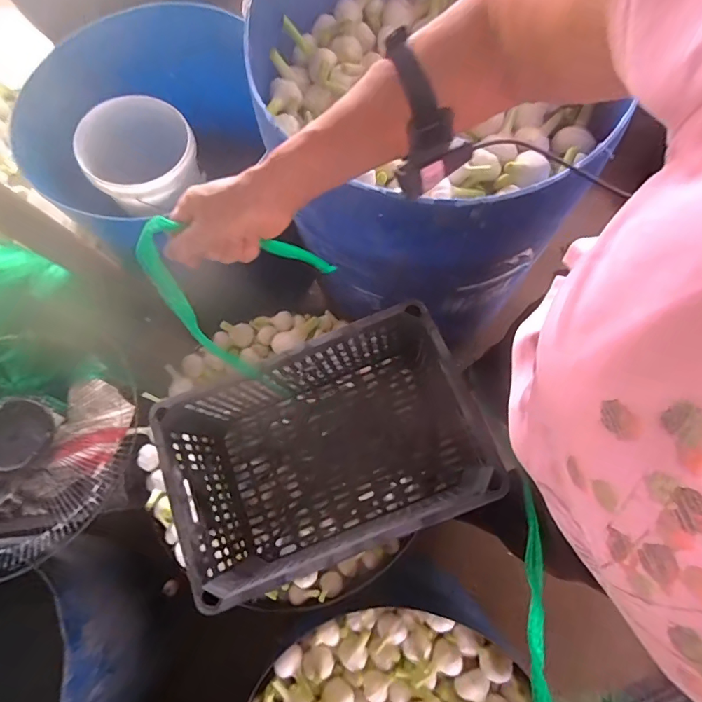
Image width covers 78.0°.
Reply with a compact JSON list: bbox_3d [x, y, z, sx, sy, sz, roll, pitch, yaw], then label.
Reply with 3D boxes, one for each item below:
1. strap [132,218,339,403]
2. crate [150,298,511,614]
[{"bbox_3d":[-0.127,-0.066,0.548,0.142,0.316,0.161,29,78,8],"label":"strap"},{"bbox_3d":[-0.060,0.176,0.743,0.417,0.265,0.304,-21,76,-4],"label":"crate"}]

